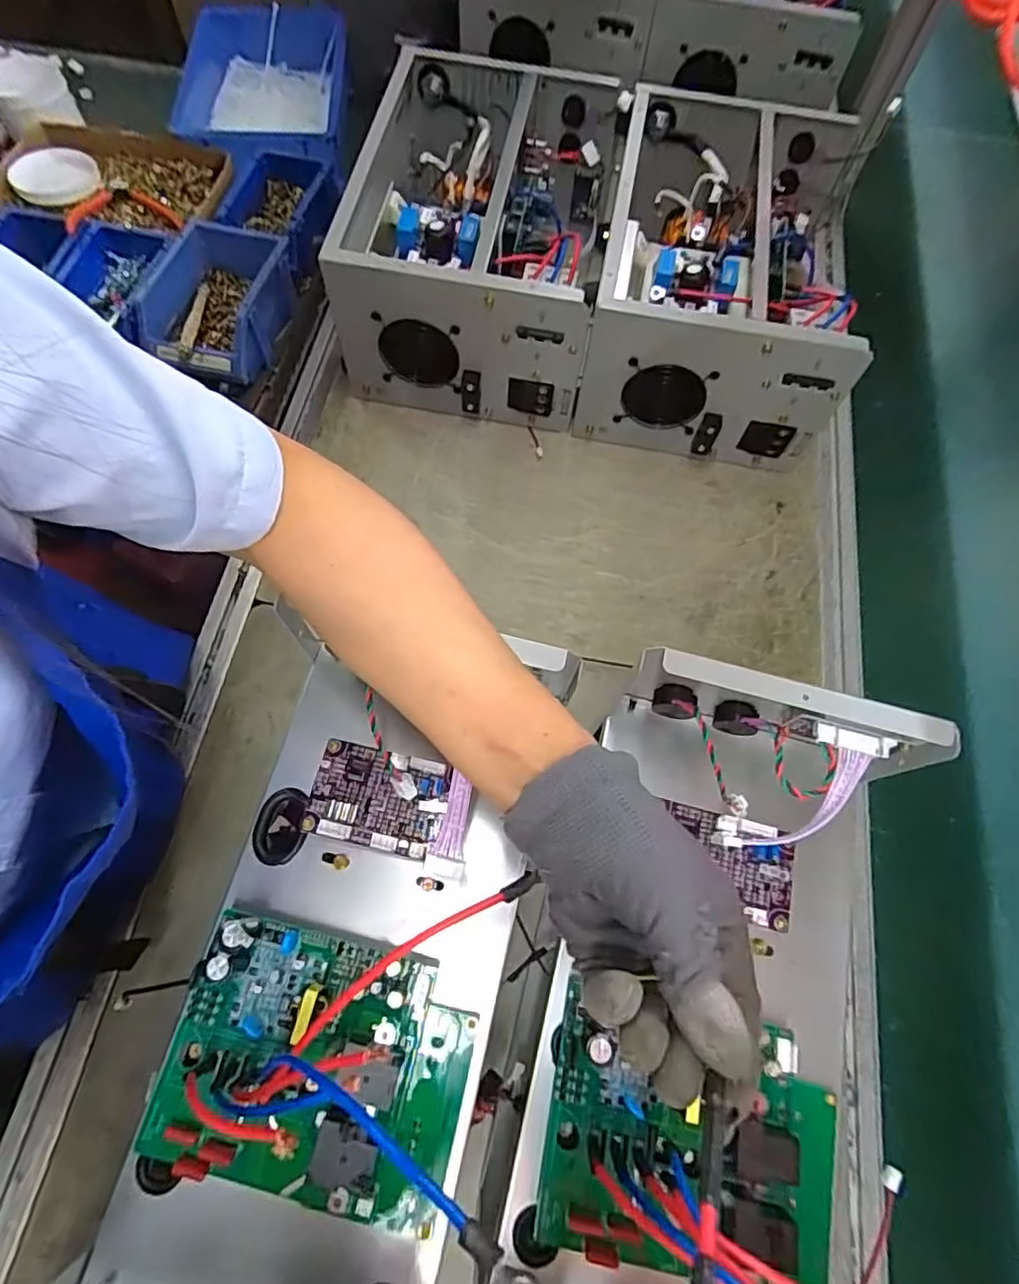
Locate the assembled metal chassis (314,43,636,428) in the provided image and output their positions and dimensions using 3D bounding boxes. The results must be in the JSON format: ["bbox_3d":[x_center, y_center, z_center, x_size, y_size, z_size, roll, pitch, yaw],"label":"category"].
[{"bbox_3d":[-0.023,-0.479,0.738,0.298,0.187,0.400,9,68,1],"label":"assembled metal chassis"}]

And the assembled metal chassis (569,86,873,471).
[{"bbox_3d":[0.246,-0.423,0.723,0.270,0.187,0.371,11,68,2],"label":"assembled metal chassis"}]

